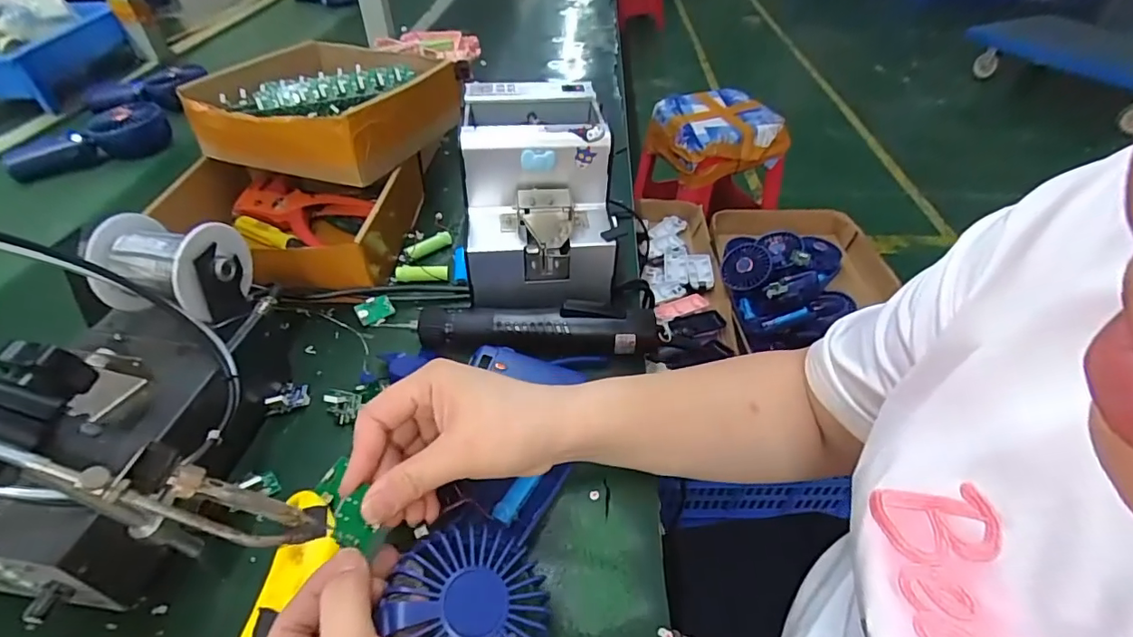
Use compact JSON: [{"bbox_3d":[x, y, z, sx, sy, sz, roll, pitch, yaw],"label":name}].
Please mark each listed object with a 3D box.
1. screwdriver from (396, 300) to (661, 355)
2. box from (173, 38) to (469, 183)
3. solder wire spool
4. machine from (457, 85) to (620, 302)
[{"bbox_3d":[-0.032,0.010,0.431,0.214,0.039,0.042,1,44,-1],"label":"screwdriver"},{"bbox_3d":[-0.254,-0.234,0.557,0.205,0.063,0.226,13,46,13],"label":"box"},{"bbox_3d":[-0.263,-0.034,0.342,0.080,0.053,0.062,2,44,2],"label":"solder wire spool"},{"bbox_3d":[-0.028,-0.108,0.477,0.121,0.151,0.163,-5,44,-5],"label":"machine"}]

